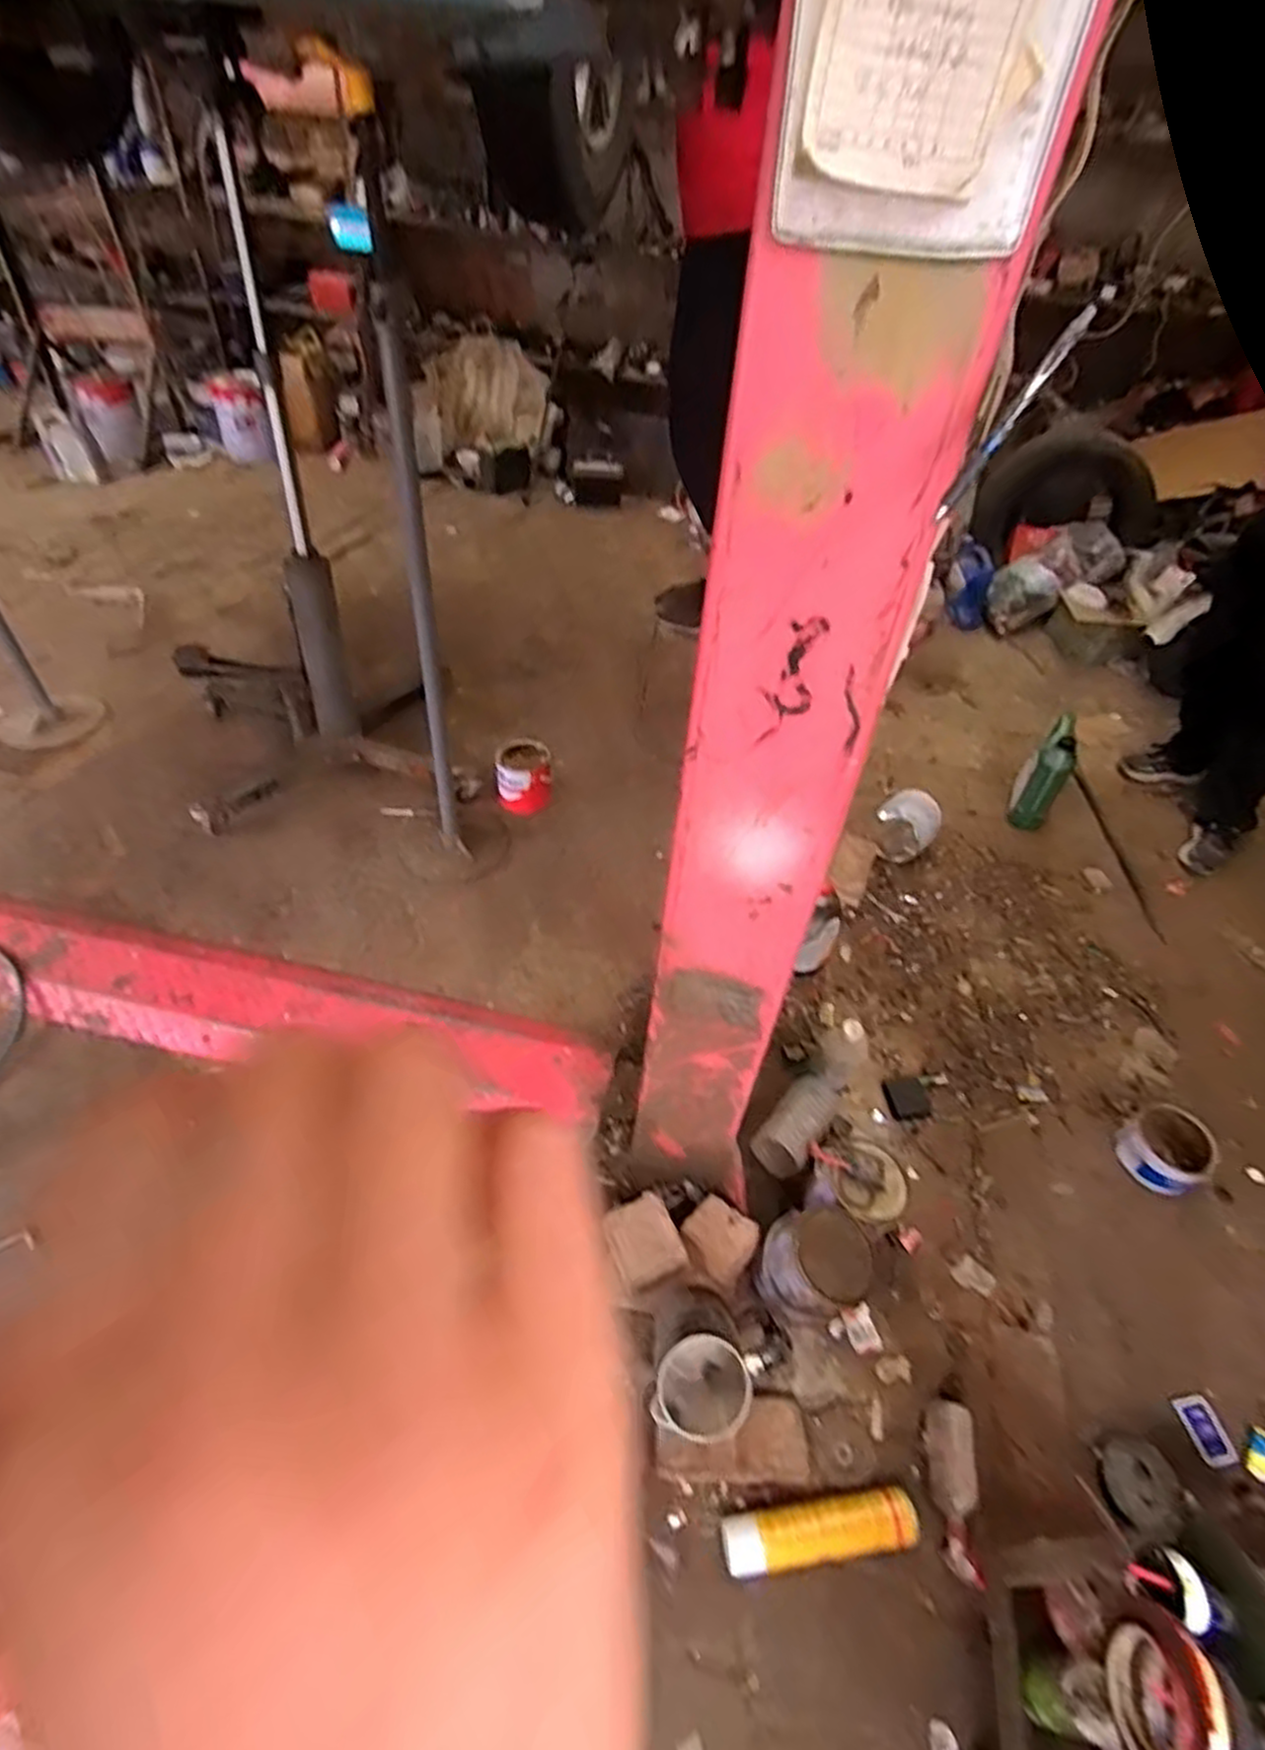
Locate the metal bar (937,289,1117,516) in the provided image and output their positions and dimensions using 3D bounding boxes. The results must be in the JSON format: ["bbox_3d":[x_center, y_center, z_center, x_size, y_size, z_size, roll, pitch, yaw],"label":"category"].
[{"bbox_3d":[0.251,-0.306,0.510,0.013,0.147,0.009,18,44,-20],"label":"metal bar"}]

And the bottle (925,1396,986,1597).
[{"bbox_3d":[0.494,0.950,1.201,0.068,0.063,0.229,11,46,5],"label":"bottle"}]

